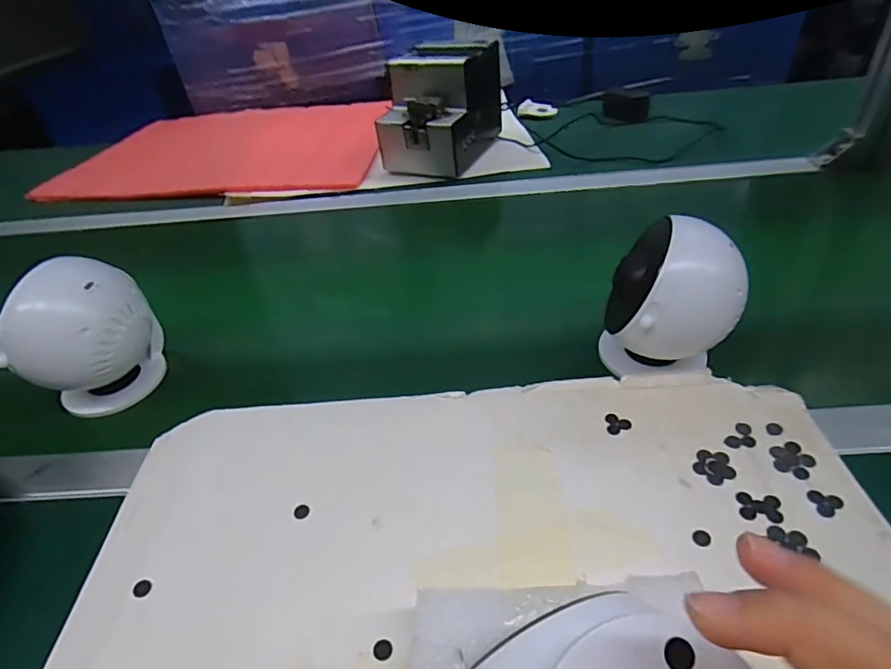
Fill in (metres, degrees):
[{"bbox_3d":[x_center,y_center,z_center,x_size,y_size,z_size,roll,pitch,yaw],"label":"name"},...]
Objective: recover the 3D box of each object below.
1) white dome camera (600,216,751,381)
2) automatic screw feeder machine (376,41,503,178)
[{"bbox_3d":[0.174,-0.028,0.407,0.090,0.117,0.095,9,41,19],"label":"white dome camera"},{"bbox_3d":[-0.007,-0.340,0.792,0.127,0.139,0.179,14,43,21],"label":"automatic screw feeder machine"}]

